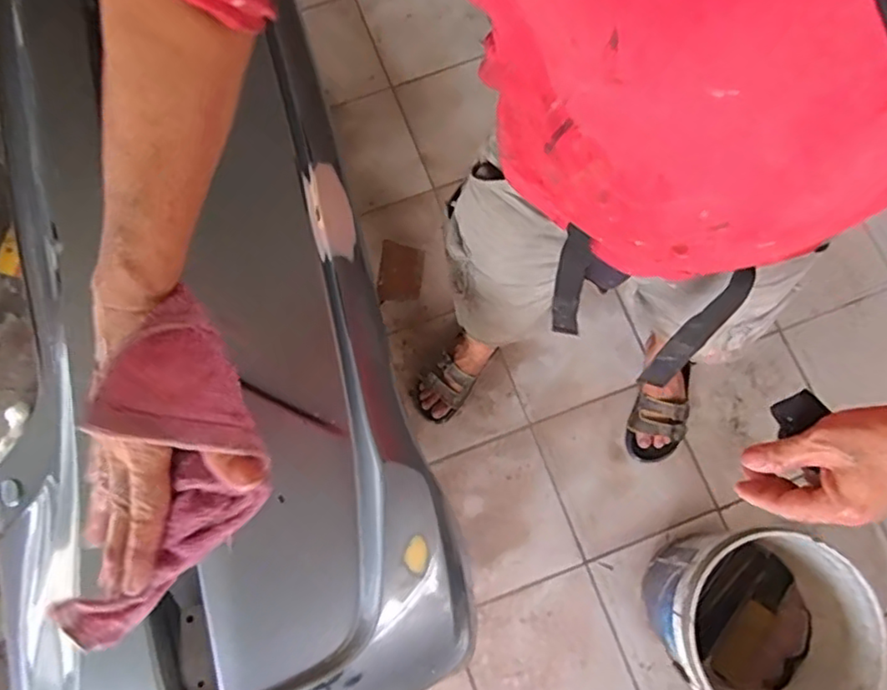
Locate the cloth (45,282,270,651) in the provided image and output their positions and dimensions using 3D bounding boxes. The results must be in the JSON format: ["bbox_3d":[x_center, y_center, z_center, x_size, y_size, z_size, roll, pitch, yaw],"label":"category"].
[{"bbox_3d":[-0.162,0.081,0.376,0.091,0.073,0.209,12,96,4],"label":"cloth"}]

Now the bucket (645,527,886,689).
[{"bbox_3d":[0.520,0.474,1.101,0.290,0.296,0.289,0,77,1],"label":"bucket"}]

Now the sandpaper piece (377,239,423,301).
[{"bbox_3d":[-0.099,-0.168,1.444,0.098,0.009,0.141,6,77,3],"label":"sandpaper piece"}]

